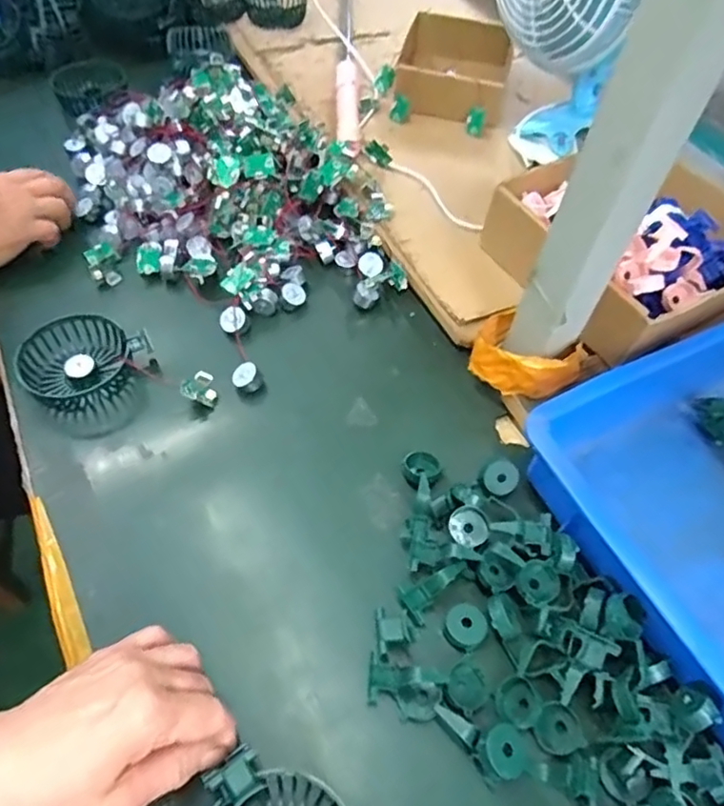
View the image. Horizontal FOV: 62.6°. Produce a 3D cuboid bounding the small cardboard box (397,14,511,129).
[{"bbox_3d":[0.119,-0.434,0.781,0.141,0.056,0.168,13,55,4],"label":"small cardboard box"}]

